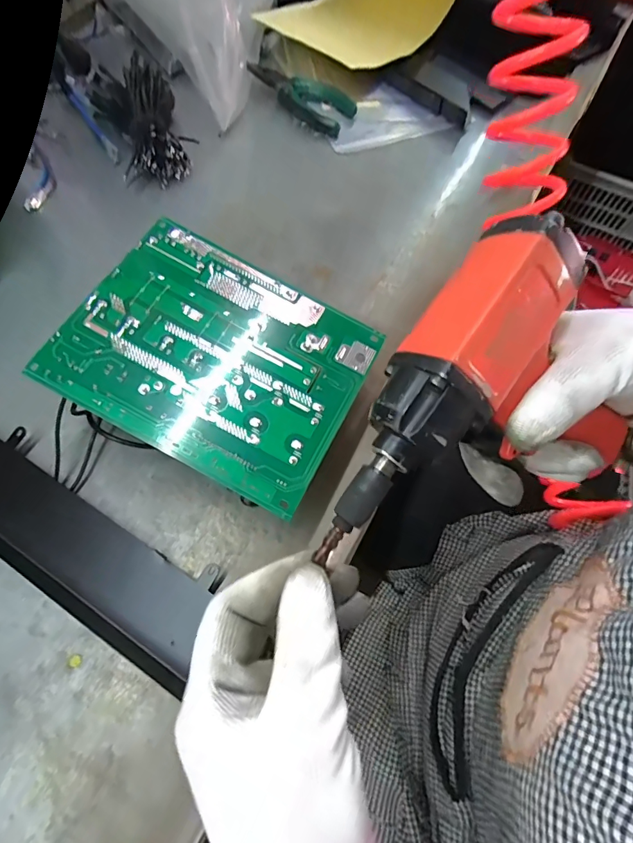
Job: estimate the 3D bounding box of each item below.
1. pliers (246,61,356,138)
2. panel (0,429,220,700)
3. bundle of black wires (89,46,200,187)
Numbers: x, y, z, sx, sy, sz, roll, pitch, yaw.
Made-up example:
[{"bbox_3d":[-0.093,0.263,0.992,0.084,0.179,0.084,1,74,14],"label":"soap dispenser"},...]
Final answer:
[{"bbox_3d":[-0.020,-0.381,0.507,0.134,0.025,0.049,36,70,12],"label":"pliers"},{"bbox_3d":[-0.167,0.084,0.303,0.223,0.018,0.065,31,69,10],"label":"panel"},{"bbox_3d":[-0.184,-0.321,0.459,0.085,0.051,0.153,-22,70,-12],"label":"bundle of black wires"}]

